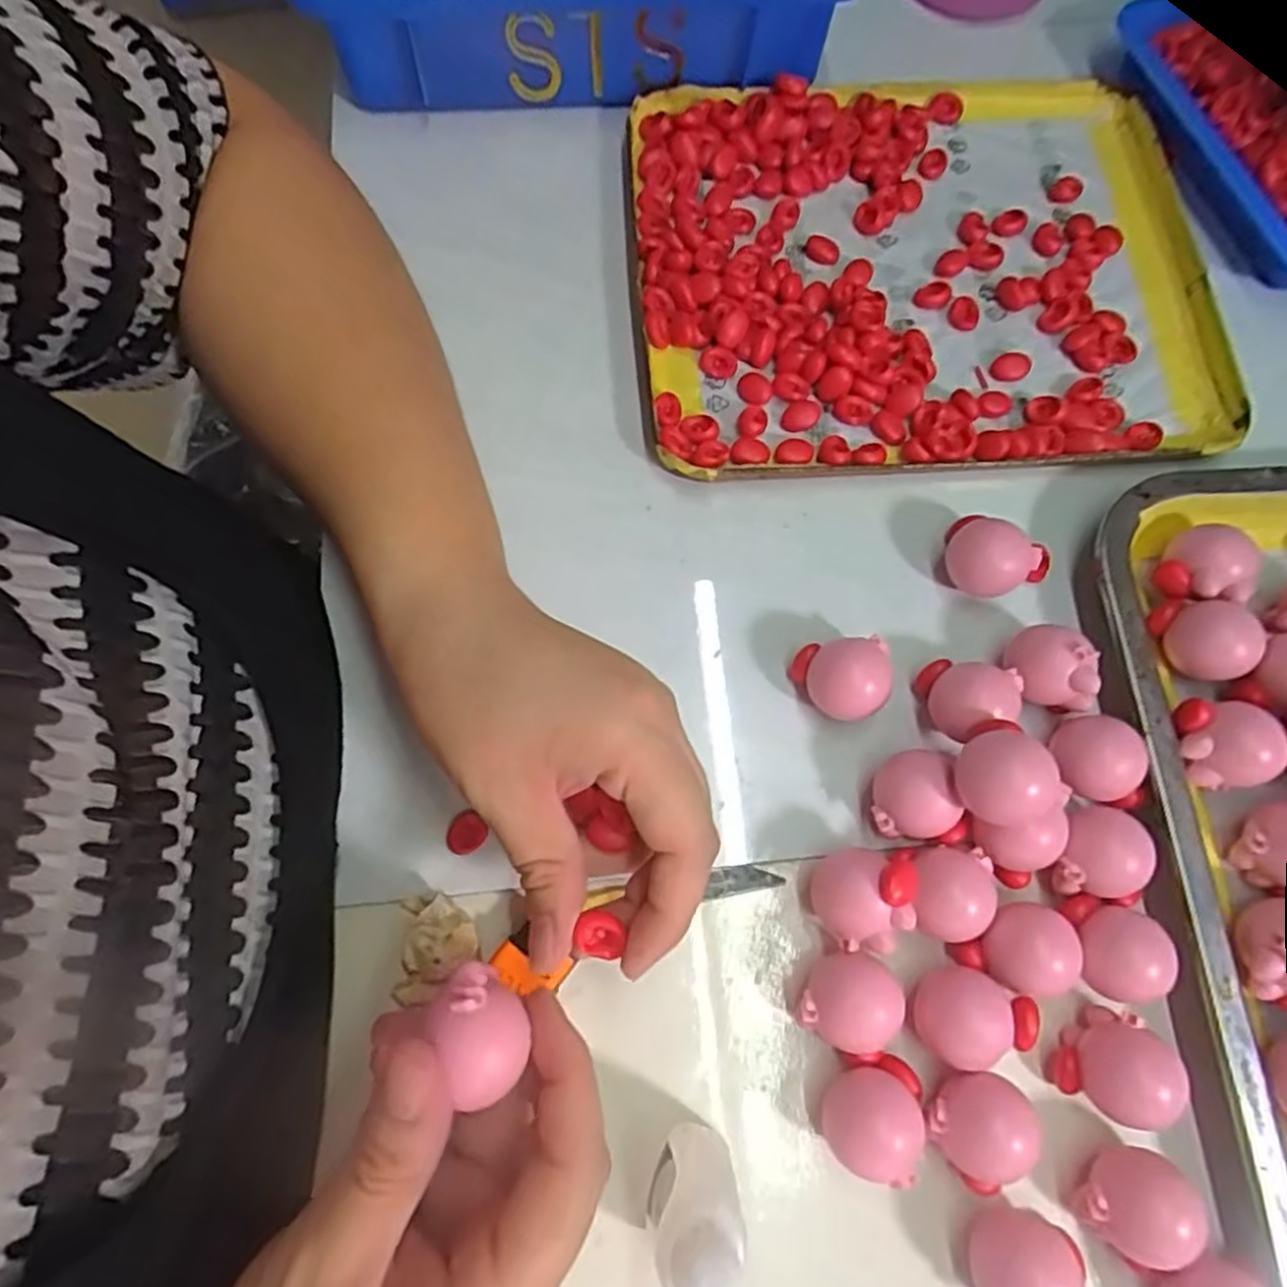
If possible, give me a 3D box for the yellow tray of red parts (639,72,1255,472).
[{"bbox_3d":[0.120,-0.166,0.328,0.243,0.015,0.195,-3,73,-1],"label":"yellow tray of red parts"}]

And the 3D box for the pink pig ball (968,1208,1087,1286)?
[{"bbox_3d":[0.110,0.183,0.224,0.030,0.022,0.030,0,73,0],"label":"pink pig ball"}]

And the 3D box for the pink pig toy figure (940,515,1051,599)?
[{"bbox_3d":[0.134,-0.030,0.284,0.039,0.028,0.028,25,75,8],"label":"pink pig toy figure"}]

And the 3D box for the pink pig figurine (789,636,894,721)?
[{"bbox_3d":[0.072,0.014,0.273,0.031,0.024,0.029,0,73,0],"label":"pink pig figurine"}]

